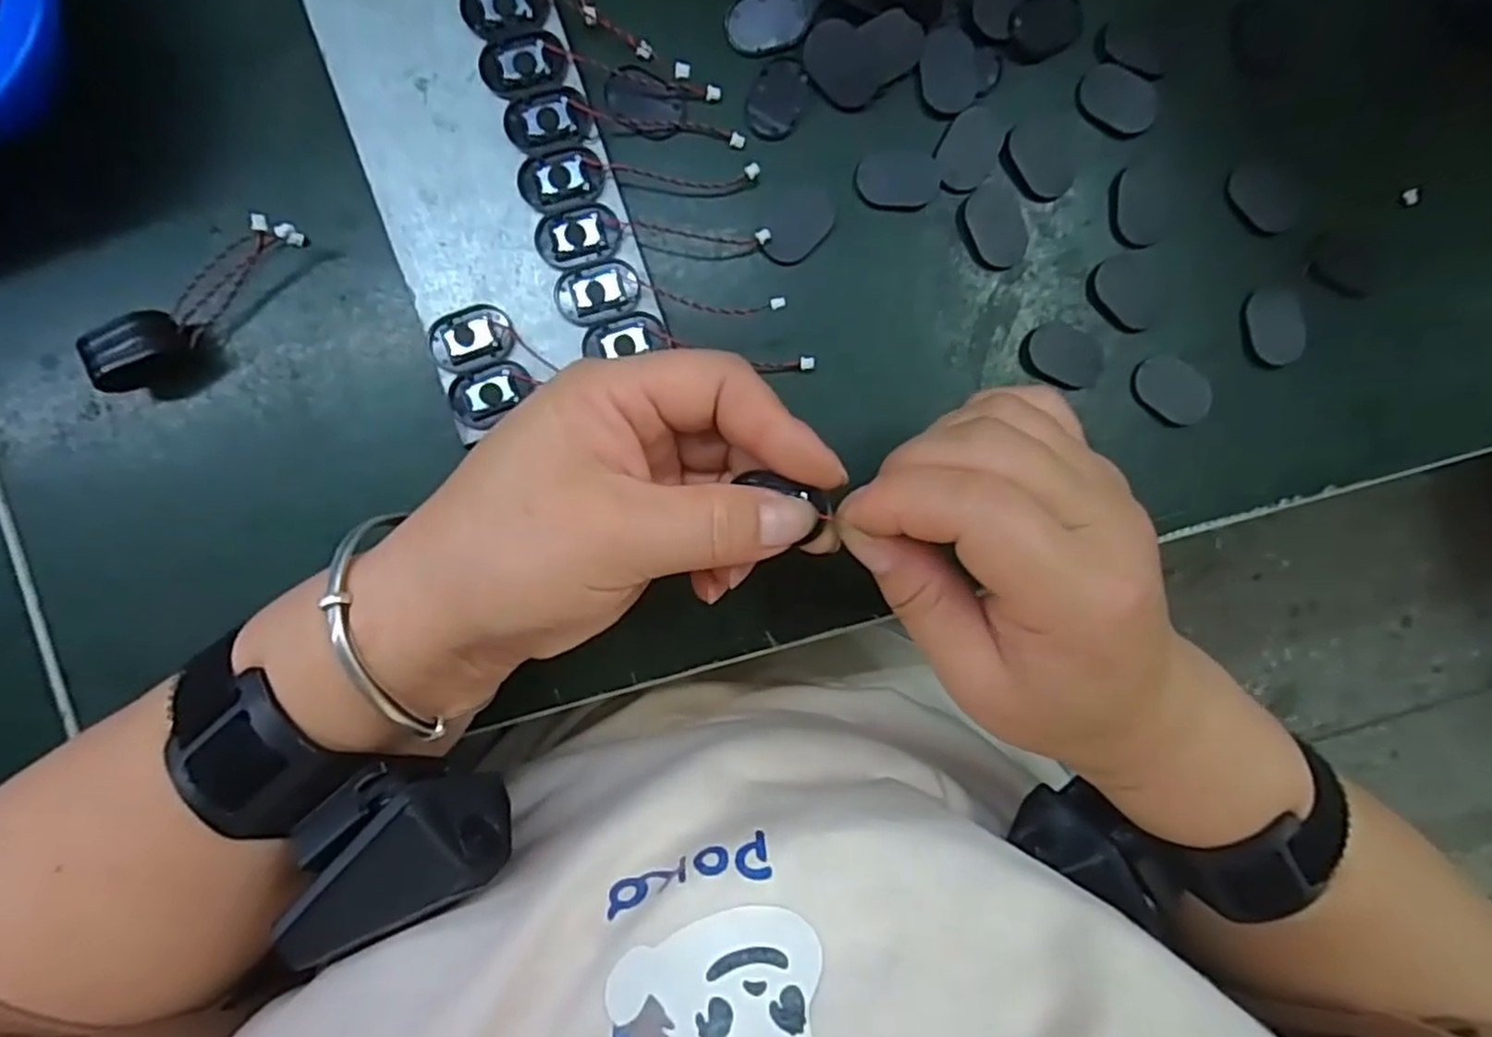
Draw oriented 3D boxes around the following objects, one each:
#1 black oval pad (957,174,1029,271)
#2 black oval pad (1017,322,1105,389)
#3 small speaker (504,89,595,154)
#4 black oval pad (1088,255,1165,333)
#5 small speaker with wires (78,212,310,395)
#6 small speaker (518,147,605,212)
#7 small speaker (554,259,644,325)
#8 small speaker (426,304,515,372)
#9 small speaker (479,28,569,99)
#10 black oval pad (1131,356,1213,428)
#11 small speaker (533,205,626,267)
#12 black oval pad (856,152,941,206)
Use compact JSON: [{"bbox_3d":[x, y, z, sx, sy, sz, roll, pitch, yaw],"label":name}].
[{"bbox_3d":[0.089,-0.104,0.259,0.023,0.004,0.029,-33,96,0],"label":"black oval pad"},{"bbox_3d":[0.114,-0.059,0.265,0.032,0.004,0.022,12,94,-4],"label":"black oval pad"},{"bbox_3d":[-0.066,-0.134,0.248,0.029,0.004,0.018,-14,96,-2],"label":"small speaker"},{"bbox_3d":[0.139,-0.082,0.266,0.028,0.004,0.026,44,92,-6],"label":"black oval pad"},{"bbox_3d":[-0.182,-0.071,0.243,0.078,0.022,0.018,-44,96,1],"label":"small speaker with wires"},{"bbox_3d":[-0.062,-0.115,0.249,0.028,0.004,0.018,-17,96,-1],"label":"small speaker"},{"bbox_3d":[-0.051,-0.078,0.252,0.029,0.004,0.018,-18,96,-1],"label":"small speaker"},{"bbox_3d":[-0.093,-0.062,0.251,0.028,0.005,0.019,-19,96,-1],"label":"small speaker"},{"bbox_3d":[-0.074,-0.153,0.247,0.029,0.004,0.019,-20,96,-1],"label":"small speaker"},{"bbox_3d":[0.155,-0.047,0.268,0.030,0.004,0.022,38,92,-5],"label":"black oval pad"},{"bbox_3d":[-0.057,-0.097,0.251,0.029,0.004,0.018,-15,96,-1],"label":"small speaker"},{"bbox_3d":[0.054,-0.120,0.259,0.029,0.004,0.019,-1,95,-3],"label":"black oval pad"}]

